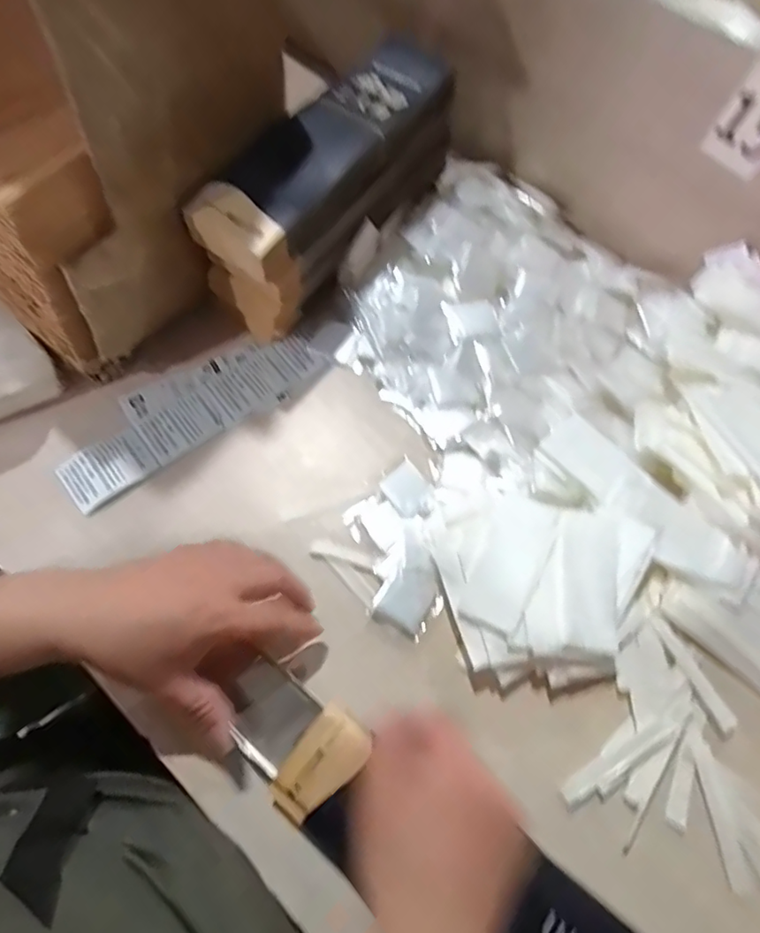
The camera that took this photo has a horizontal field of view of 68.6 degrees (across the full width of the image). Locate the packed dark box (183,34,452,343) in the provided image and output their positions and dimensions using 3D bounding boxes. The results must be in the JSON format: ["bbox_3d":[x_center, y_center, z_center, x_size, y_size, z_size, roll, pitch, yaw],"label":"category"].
[{"bbox_3d":[-0.044,-0.252,0.526,0.084,0.138,0.279,34,68,14],"label":"packed dark box"}]

